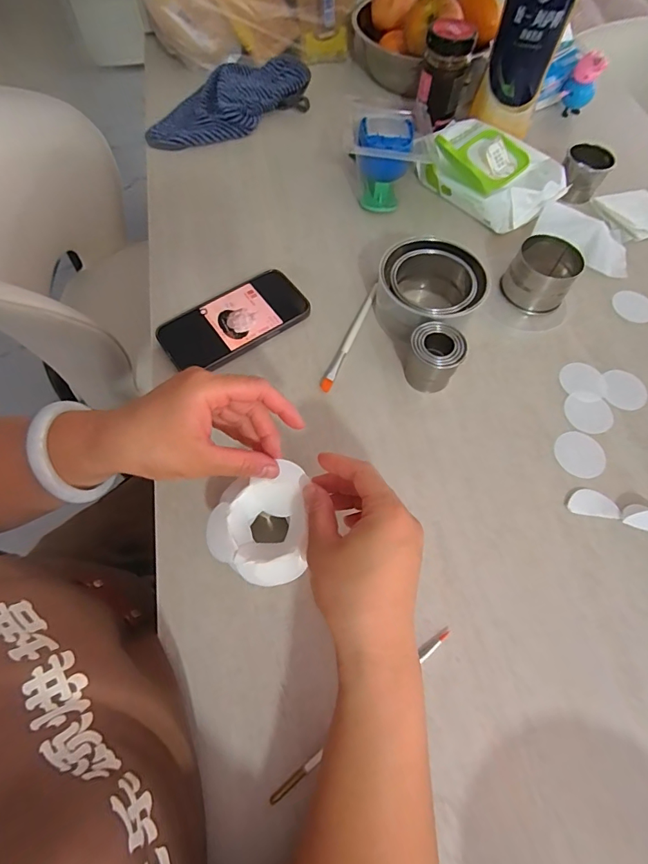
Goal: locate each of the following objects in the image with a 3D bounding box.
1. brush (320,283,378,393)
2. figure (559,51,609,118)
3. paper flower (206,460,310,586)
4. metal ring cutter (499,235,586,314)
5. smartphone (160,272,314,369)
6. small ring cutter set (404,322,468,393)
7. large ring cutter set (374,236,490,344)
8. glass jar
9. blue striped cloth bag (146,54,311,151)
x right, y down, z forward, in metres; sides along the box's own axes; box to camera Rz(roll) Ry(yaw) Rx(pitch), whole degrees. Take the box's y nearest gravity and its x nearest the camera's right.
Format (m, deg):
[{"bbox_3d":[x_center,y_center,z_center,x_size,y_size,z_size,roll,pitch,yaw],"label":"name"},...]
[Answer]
[{"bbox_3d":[0.029,-0.107,0.483,0.011,0.005,0.155,22,65,7],"label":"brush"},{"bbox_3d":[0.390,-0.523,0.671,0.043,0.084,0.031,29,66,12],"label":"figure"},{"bbox_3d":[-0.051,0.070,0.341,0.072,0.027,0.087,3,64,-3],"label":"paper flower"},{"bbox_3d":[0.250,-0.183,0.506,0.070,0.050,0.070,30,66,10],"label":"metal ring cutter"},{"bbox_3d":[-0.098,-0.123,0.481,0.157,0.013,0.081,-31,70,-17],"label":"smartphone"},{"bbox_3d":[0.110,-0.074,0.446,0.051,0.055,0.047,2,64,-3],"label":"small ring cutter set"},{"bbox_3d":[0.114,-0.152,0.480,0.099,0.061,0.110,-14,66,-10],"label":"large ring cutter set"},{"bbox_3d":[0.166,-0.499,0.614,0.060,0.105,0.060,12,64,2],"label":"glass jar"},{"bbox_3d":[-0.143,-0.492,0.646,0.255,0.039,0.119,-25,67,-14],"label":"blue striped cloth bag"}]

